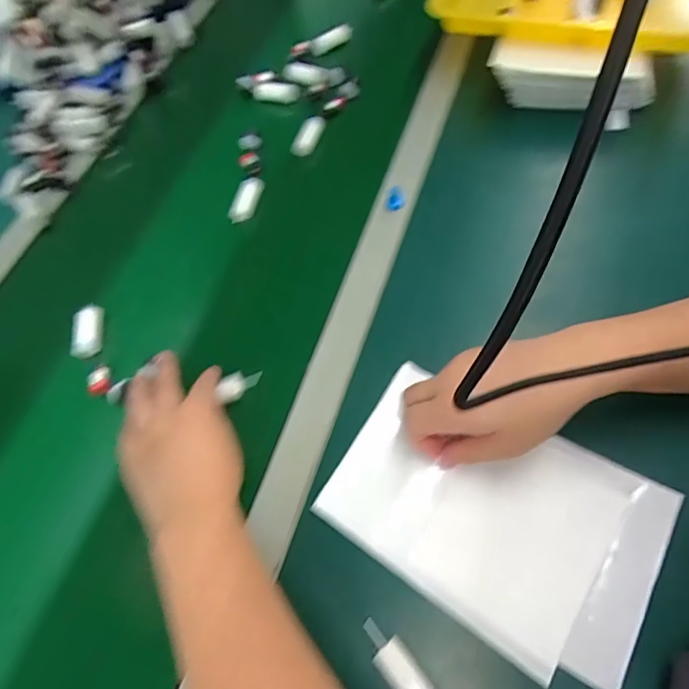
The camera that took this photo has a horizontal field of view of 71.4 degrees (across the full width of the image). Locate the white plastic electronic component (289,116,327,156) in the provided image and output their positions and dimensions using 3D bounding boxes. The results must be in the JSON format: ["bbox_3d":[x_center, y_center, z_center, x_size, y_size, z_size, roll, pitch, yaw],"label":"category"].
[{"bbox_3d":[-0.044,-0.259,0.596,0.025,0.019,0.055,39,95,18],"label":"white plastic electronic component"}]

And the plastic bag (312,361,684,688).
[{"bbox_3d":[0.114,0.127,0.378,0.236,0.008,0.160,28,69,20],"label":"plastic bag"}]

